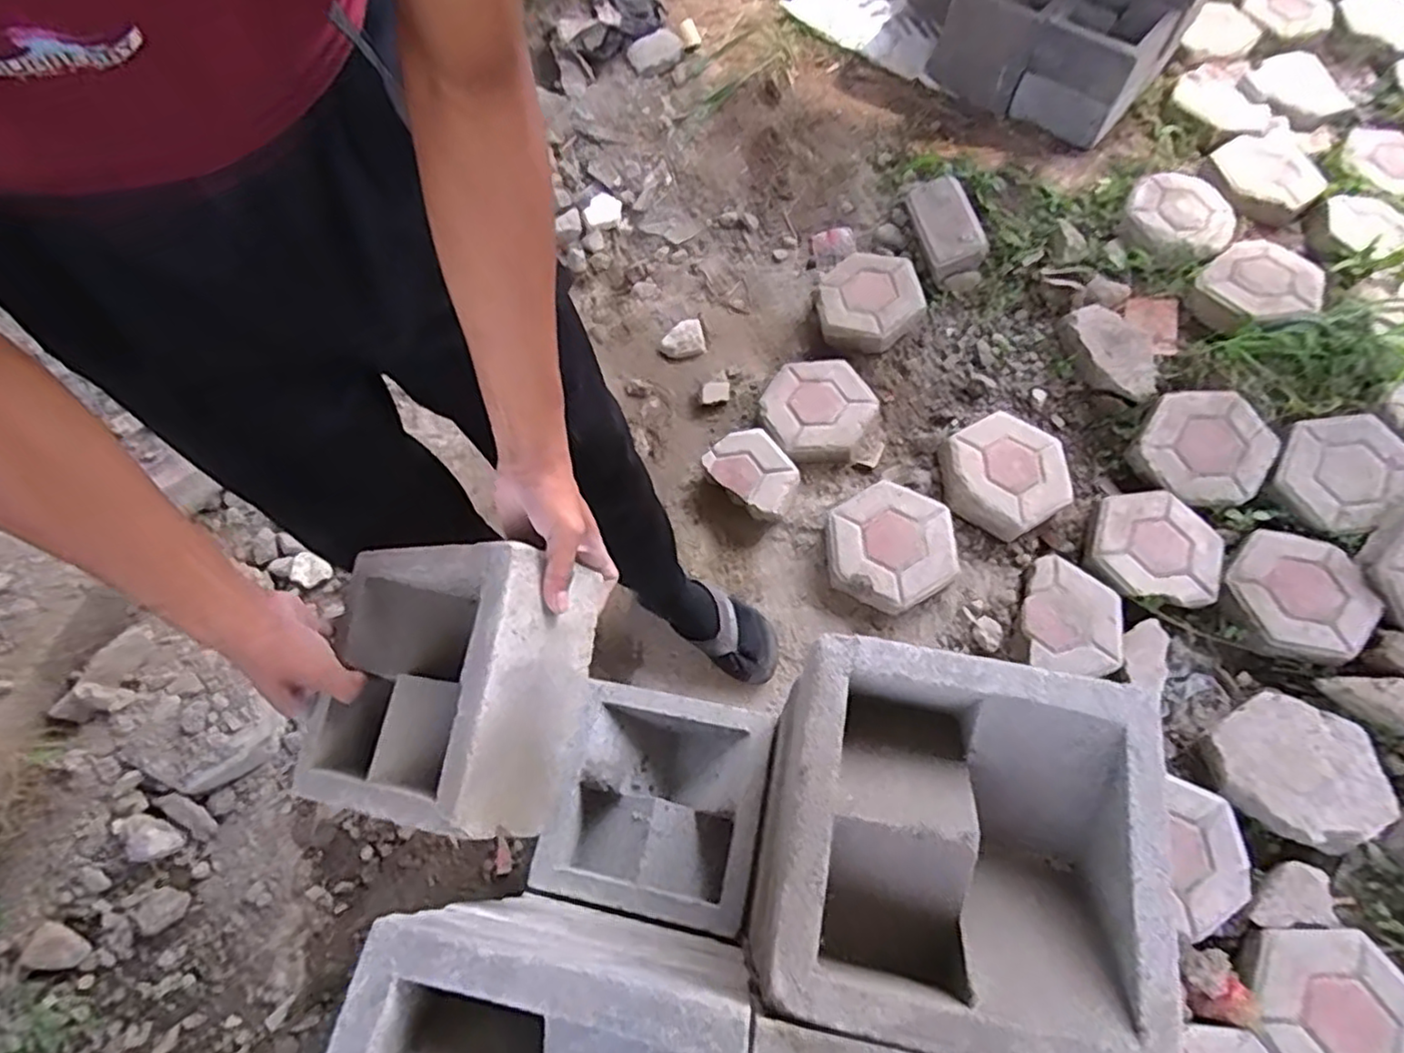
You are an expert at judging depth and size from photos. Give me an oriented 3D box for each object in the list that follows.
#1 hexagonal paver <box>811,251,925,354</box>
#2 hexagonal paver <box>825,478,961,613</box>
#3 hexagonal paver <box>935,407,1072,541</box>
[{"bbox_3d":[0.329,-0.449,1.354,0.208,0.061,0.211,34,80,30],"label":"hexagonal paver"},{"bbox_3d":[0.317,0.031,1.131,0.214,0.052,0.205,-29,66,-12],"label":"hexagonal paver"},{"bbox_3d":[0.525,-0.093,1.174,0.219,0.051,0.205,-29,66,-11],"label":"hexagonal paver"}]

